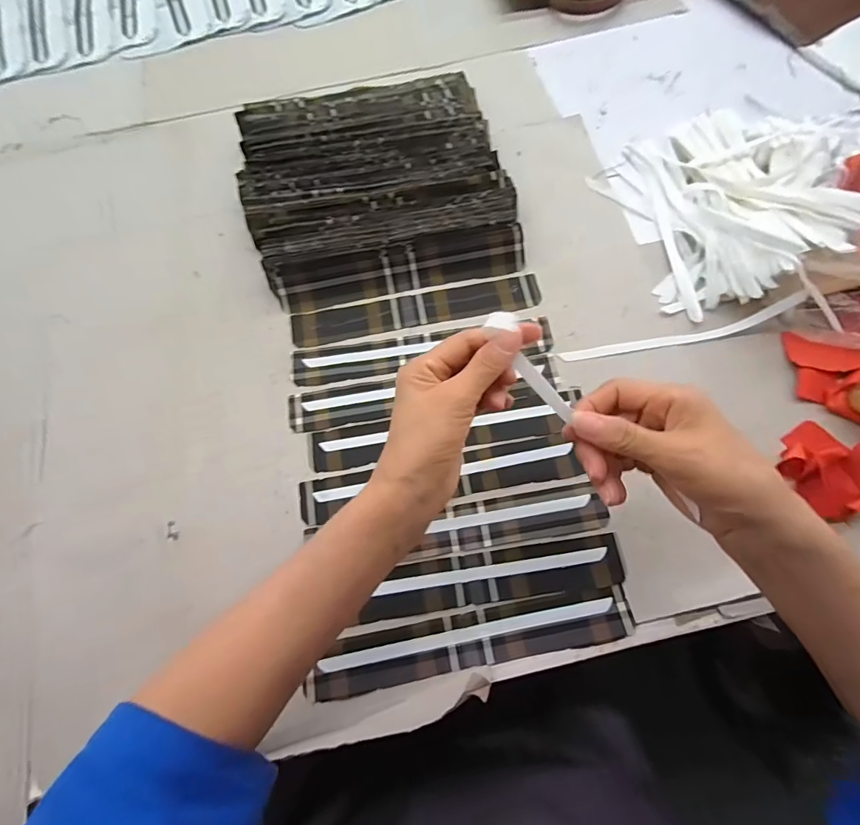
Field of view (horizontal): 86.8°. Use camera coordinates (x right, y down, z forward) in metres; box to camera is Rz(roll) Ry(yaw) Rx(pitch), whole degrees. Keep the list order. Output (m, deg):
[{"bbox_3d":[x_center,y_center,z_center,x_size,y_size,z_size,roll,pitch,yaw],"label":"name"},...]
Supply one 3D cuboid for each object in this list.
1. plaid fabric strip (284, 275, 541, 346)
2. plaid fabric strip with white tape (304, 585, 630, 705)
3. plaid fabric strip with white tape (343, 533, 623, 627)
[{"bbox_3d":[-0.014,-0.107,0.474,0.255,0.006,0.040,-10,69,-1],"label":"plaid fabric strip"},{"bbox_3d":[0.035,0.178,0.356,0.244,0.006,0.040,-11,67,-2],"label":"plaid fabric strip with white tape"},{"bbox_3d":[0.054,0.135,0.374,0.207,0.006,0.039,-9,69,-1],"label":"plaid fabric strip with white tape"}]

